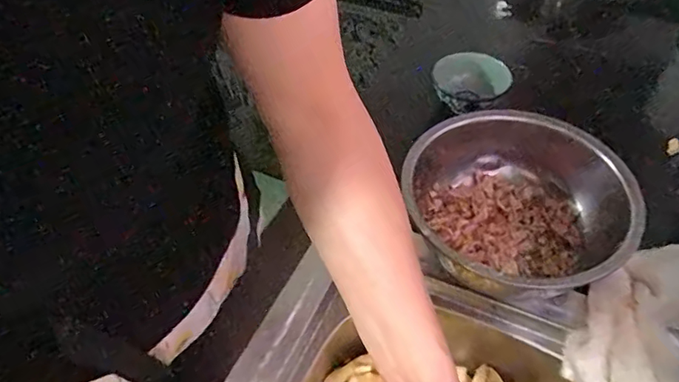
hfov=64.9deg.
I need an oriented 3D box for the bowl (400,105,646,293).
[{"bbox_3d":[0.200,0.004,0.619,0.216,0.092,0.233,-1,48,1],"label":"bowl"}]

